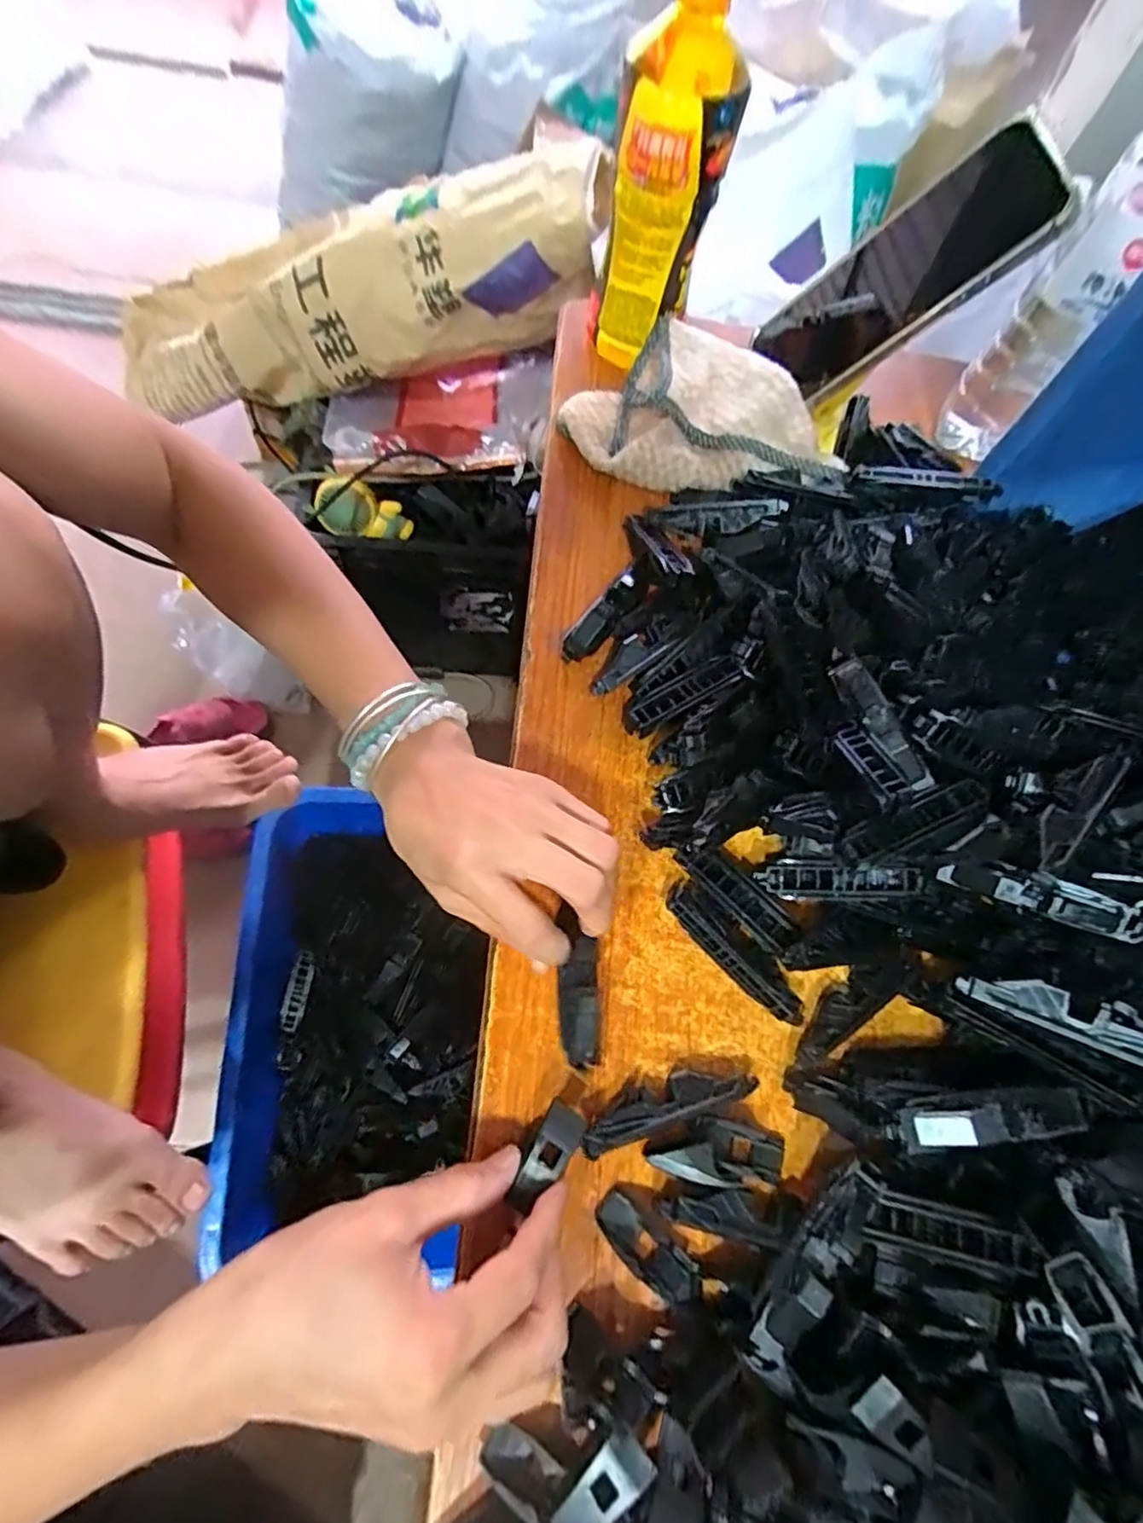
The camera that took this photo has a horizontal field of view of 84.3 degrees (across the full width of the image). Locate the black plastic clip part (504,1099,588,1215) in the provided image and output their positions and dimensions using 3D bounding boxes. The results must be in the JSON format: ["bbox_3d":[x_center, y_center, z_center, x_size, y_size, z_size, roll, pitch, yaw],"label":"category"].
[{"bbox_3d":[-0.011,0.162,0.258,0.017,0.005,0.041,33,67,13],"label":"black plastic clip part"}]

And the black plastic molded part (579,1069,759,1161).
[{"bbox_3d":[0.042,0.149,0.274,0.078,0.015,0.019,-17,71,-13],"label":"black plastic molded part"}]

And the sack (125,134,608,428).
[{"bbox_3d":[-0.266,-0.553,0.755,0.689,0.133,0.184,8,68,25],"label":"sack"}]

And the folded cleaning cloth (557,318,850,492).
[{"bbox_3d":[0.088,-0.226,0.414,0.180,0.041,0.109,21,68,2],"label":"folded cleaning cloth"}]

